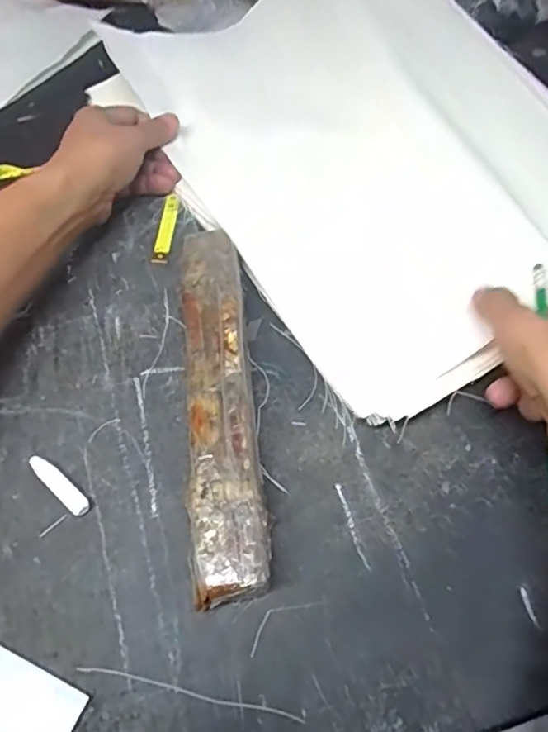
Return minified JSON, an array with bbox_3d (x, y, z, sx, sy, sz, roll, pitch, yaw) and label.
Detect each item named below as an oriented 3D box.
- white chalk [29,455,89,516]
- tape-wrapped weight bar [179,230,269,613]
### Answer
[{"bbox_3d":[-0.132,0.073,0.339,0.049,0.008,0.012,36,64,22],"label":"white chalk"},{"bbox_3d":[-0.036,0.016,0.361,0.041,0.035,0.255,-6,57,-3],"label":"tape-wrapped weight bar"}]

